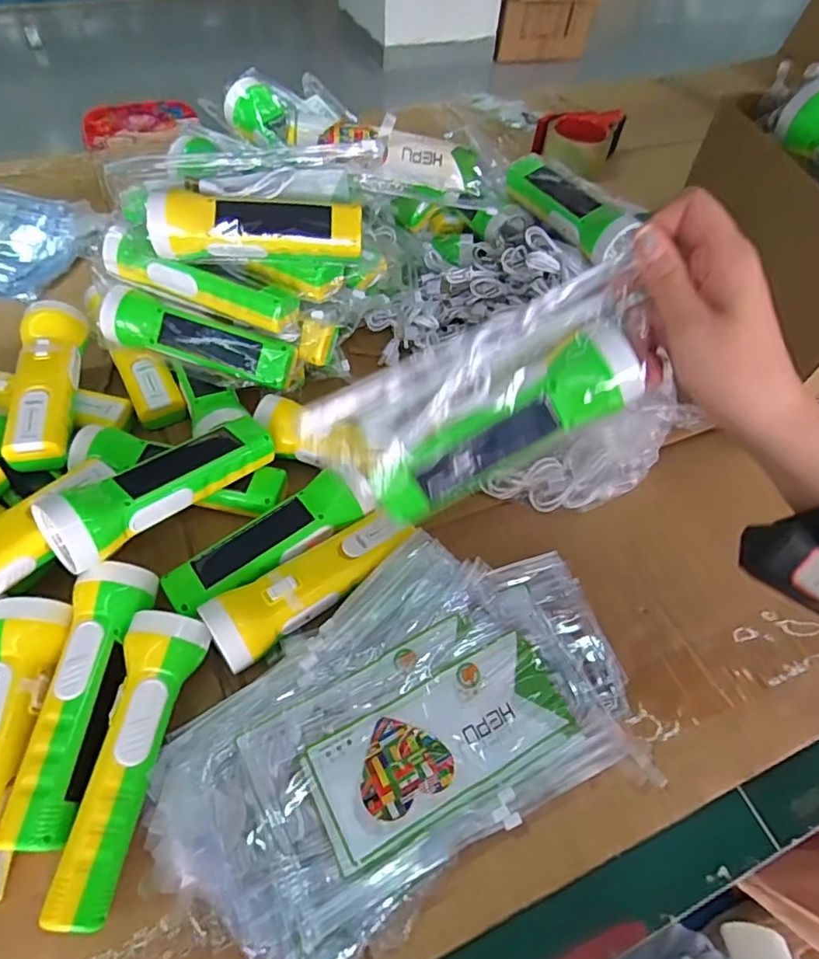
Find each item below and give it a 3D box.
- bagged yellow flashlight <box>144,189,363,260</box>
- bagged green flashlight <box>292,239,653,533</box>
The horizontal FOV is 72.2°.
[{"bbox_3d":[-0.123,-0.208,0.460,0.169,0.042,0.049,0,55,-5],"label":"bagged yellow flashlight"},{"bbox_3d":[0.044,-0.046,0.332,0.203,0.054,0.075,-25,58,12],"label":"bagged green flashlight"}]

